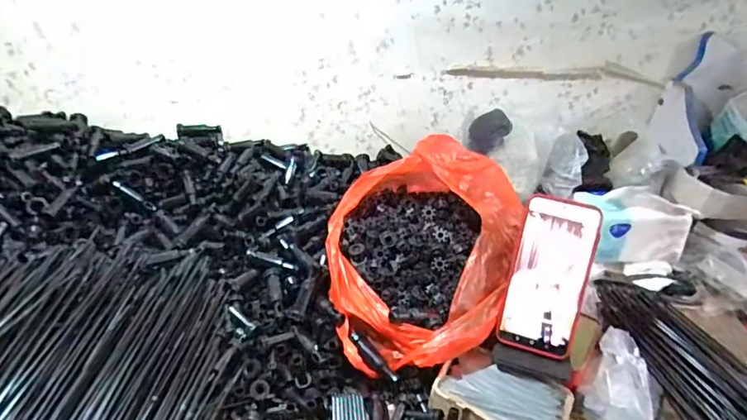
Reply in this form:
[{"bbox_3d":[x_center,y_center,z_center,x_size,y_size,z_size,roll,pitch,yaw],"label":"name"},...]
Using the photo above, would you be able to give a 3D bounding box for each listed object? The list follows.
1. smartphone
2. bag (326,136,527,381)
[{"bbox_3d":[0.187,0.069,0.518,0.081,0.163,0.009,12,0,14],"label":"smartphone"},{"bbox_3d":[0.056,0.033,0.585,0.210,0.154,0.266,1,31,-8],"label":"bag"}]

